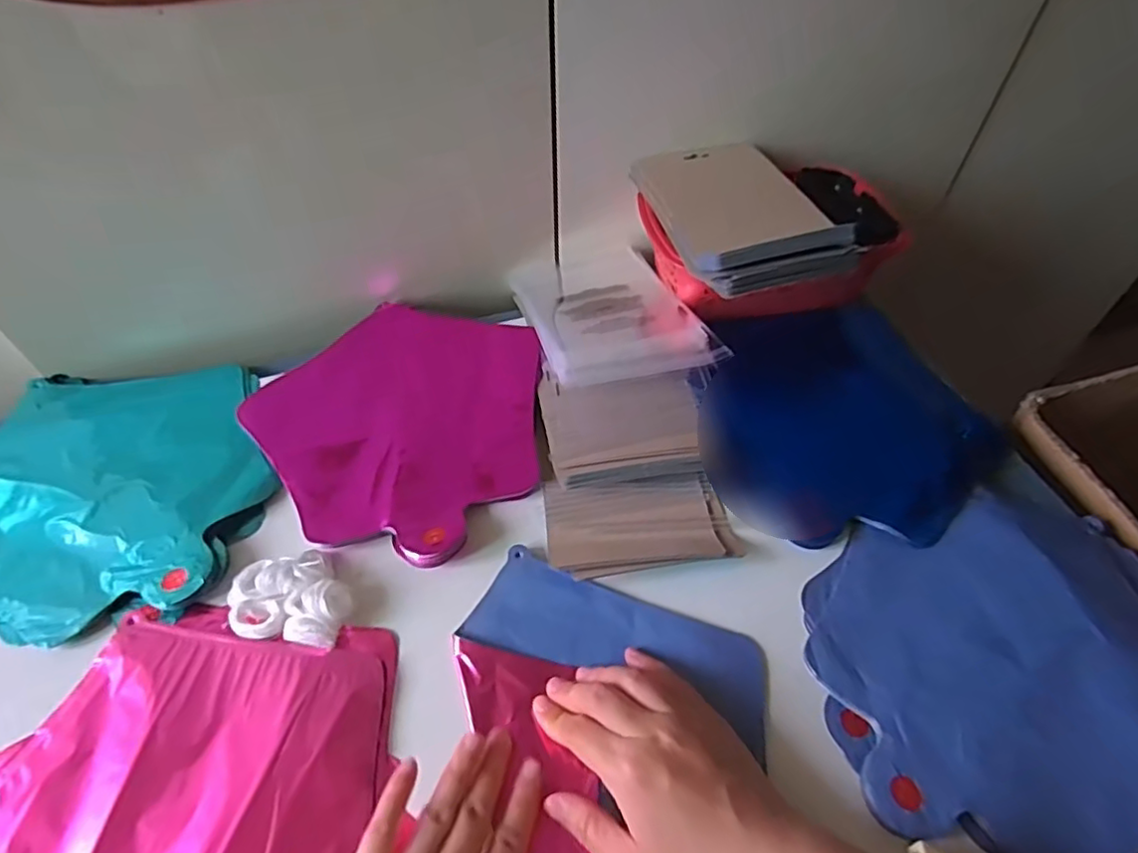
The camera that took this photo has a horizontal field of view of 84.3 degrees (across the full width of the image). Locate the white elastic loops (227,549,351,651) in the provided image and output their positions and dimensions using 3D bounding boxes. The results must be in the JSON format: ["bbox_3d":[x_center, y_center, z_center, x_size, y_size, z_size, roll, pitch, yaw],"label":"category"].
[{"bbox_3d":[-0.174,0.101,0.390,0.074,0.020,0.058,7,51,5],"label":"white elastic loops"}]

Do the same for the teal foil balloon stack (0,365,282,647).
[{"bbox_3d":[-0.336,0.039,0.456,0.237,0.021,0.227,-2,50,-2],"label":"teal foil balloon stack"}]

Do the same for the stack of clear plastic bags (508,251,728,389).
[{"bbox_3d":[0.026,-0.107,0.573,0.133,0.026,0.234,-13,40,-10],"label":"stack of clear plastic bags"}]

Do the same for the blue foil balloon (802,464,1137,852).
[{"bbox_3d":[0.272,0.138,0.382,0.258,0.025,0.205,-12,51,-10],"label":"blue foil balloon"}]

